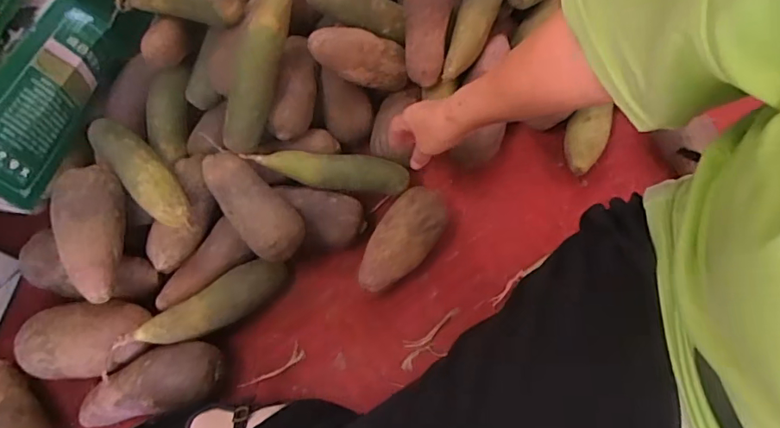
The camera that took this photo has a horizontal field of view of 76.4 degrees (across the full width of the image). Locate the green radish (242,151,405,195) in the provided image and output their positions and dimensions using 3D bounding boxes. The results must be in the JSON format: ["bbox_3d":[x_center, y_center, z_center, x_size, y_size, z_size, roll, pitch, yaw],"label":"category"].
[{"bbox_3d":[-0.083,-0.059,0.682,0.213,0.043,0.049,0,68,0],"label":"green radish"}]

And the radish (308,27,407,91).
[{"bbox_3d":[-0.041,-0.218,0.694,0.144,0.057,0.061,10,65,-29],"label":"radish"}]

